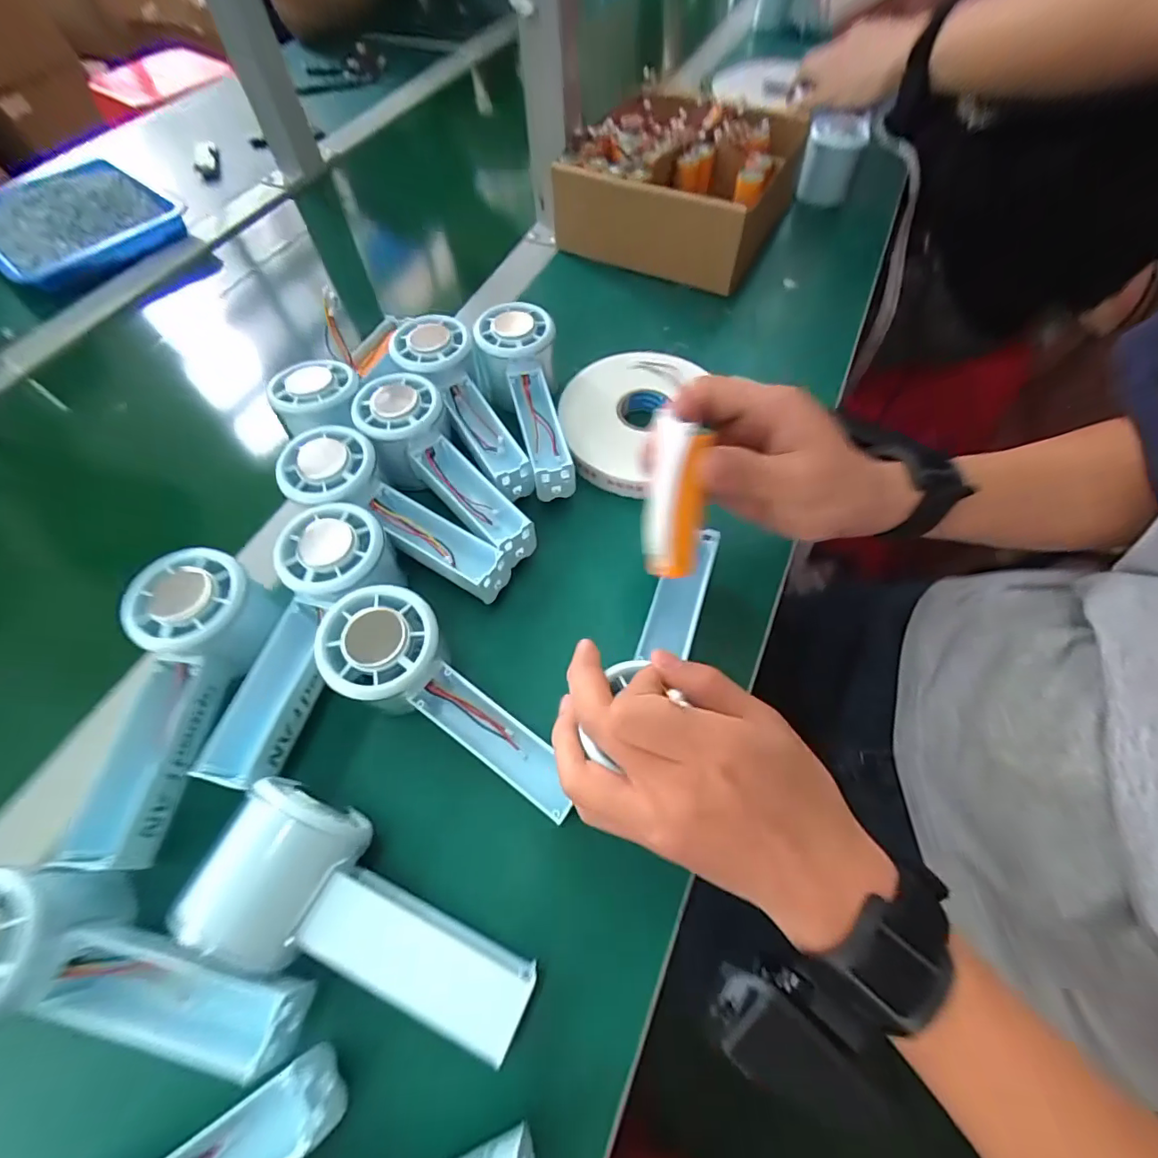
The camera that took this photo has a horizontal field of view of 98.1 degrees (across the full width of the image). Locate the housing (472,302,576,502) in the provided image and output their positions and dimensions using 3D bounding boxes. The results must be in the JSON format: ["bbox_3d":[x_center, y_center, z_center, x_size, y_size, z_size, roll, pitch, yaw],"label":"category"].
[{"bbox_3d":[-0.037,-0.126,0.357,0.056,0.048,0.150,-14,77,-6],"label":"housing"}]

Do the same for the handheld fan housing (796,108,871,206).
[{"bbox_3d":[0.255,-0.436,0.520,0.057,0.062,0.057,2,62,2],"label":"handheld fan housing"}]

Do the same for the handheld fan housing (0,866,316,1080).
[{"bbox_3d":[-0.189,0.163,0.208,0.151,0.047,0.053,18,63,-4],"label":"handheld fan housing"}]

